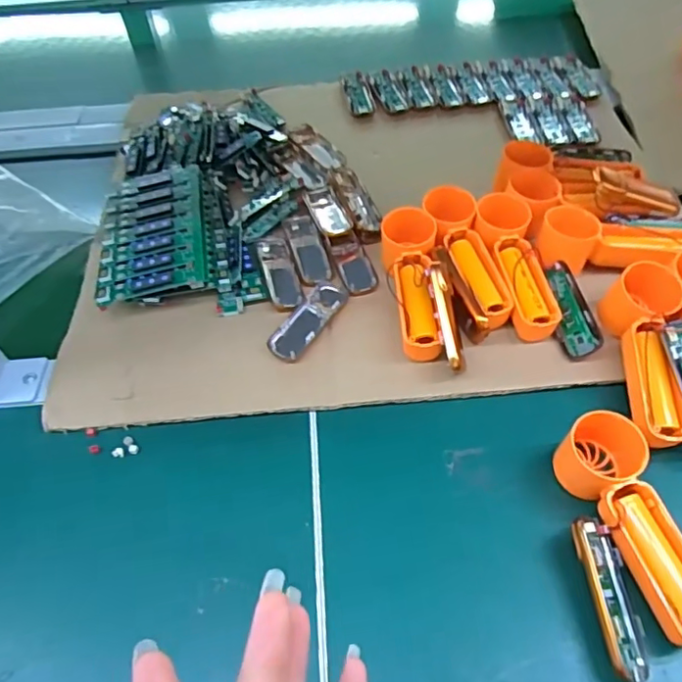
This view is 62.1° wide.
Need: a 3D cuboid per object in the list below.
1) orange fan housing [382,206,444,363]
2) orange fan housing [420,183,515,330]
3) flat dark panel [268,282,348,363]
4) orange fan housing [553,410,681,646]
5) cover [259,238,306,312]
[{"bbox_3d":[0.055,-0.044,0.443,0.041,0.045,0.127,-1,54,2],"label":"orange fan housing"},{"bbox_3d":[0.100,-0.066,0.458,0.043,0.039,0.137,-9,54,-4],"label":"orange fan housing"},{"bbox_3d":[-0.025,-0.017,0.449,0.028,0.009,0.082,27,60,20],"label":"flat dark panel"},{"bbox_3d":[0.177,0.103,0.334,0.051,0.040,0.136,-16,55,-9],"label":"orange fan housing"},{"bbox_3d":[-0.052,-0.060,0.481,0.026,0.009,0.084,-14,55,-7],"label":"cover"}]

